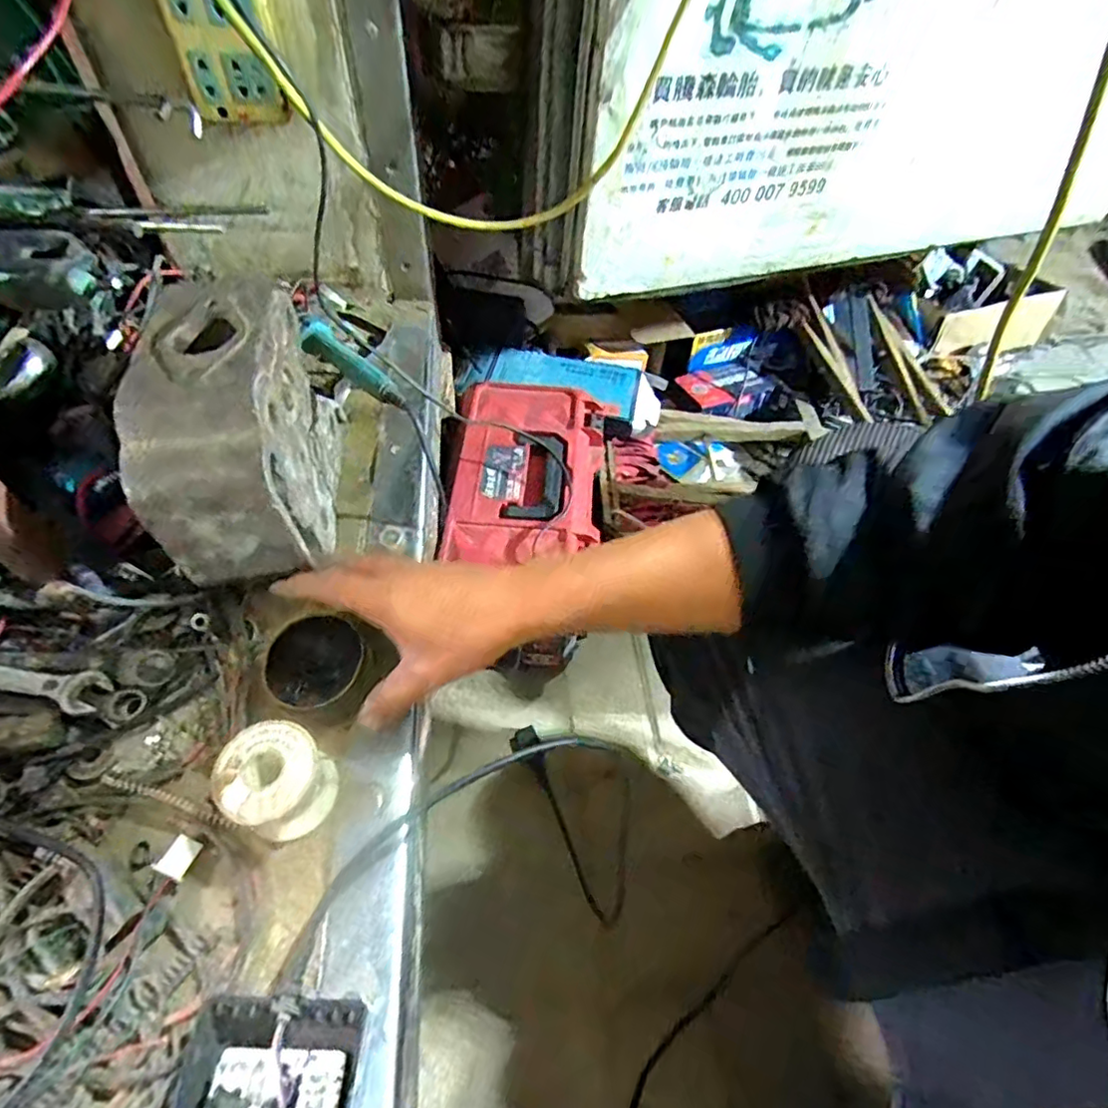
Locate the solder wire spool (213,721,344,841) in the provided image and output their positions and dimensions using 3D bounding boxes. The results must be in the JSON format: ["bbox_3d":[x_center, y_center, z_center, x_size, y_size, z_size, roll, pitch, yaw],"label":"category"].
[{"bbox_3d":[-0.157,0.131,0.350,0.051,0.051,0.052,2,54,-2],"label":"solder wire spool"}]

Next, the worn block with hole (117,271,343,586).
[{"bbox_3d":[-0.212,-0.075,0.424,0.084,0.155,0.173,-4,55,-7],"label":"worn block with hole"}]

